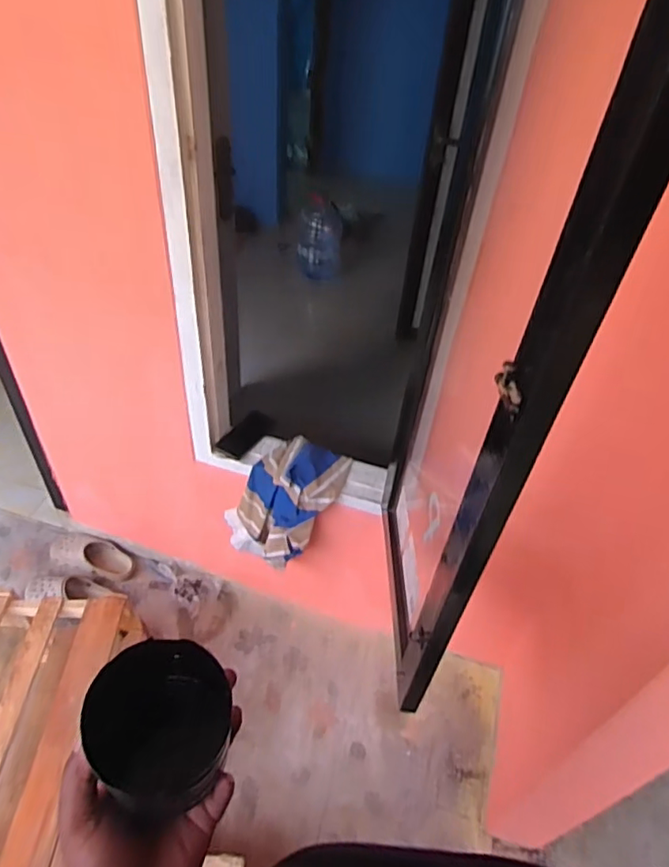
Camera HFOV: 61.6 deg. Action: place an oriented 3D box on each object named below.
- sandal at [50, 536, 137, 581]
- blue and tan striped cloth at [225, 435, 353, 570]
[{"bbox_3d":[-0.747,0.378,1.723,0.275,0.075,0.094,9,44,3],"label":"sandal"},{"bbox_3d":[-0.125,0.176,1.387,0.215,0.341,0.130,41,34,13],"label":"blue and tan striped cloth"}]

